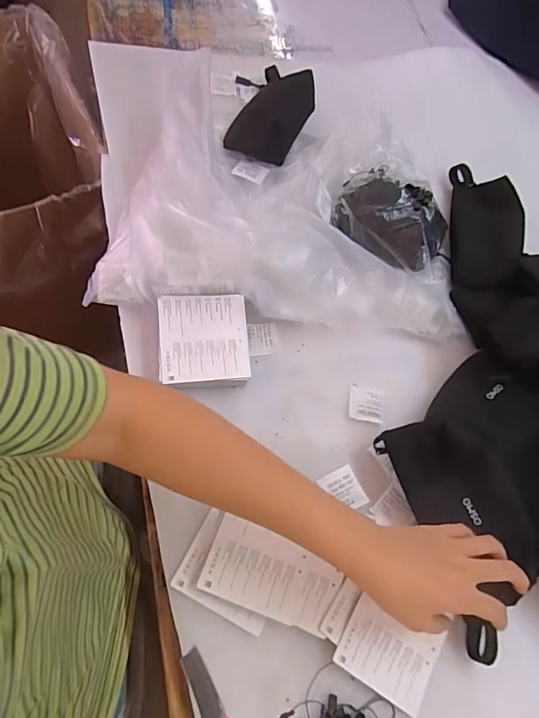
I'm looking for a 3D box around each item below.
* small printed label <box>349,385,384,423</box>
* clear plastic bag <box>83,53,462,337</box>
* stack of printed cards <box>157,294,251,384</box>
[{"bbox_3d":[0.108,0.049,0.488,0.037,0.004,0.040,11,65,-5],"label":"small printed label"},{"bbox_3d":[0.025,-0.170,0.524,0.418,0.121,0.261,5,66,-6],"label":"clear plastic bag"},{"bbox_3d":[-0.070,-0.017,0.476,0.092,0.045,0.100,-4,65,-5],"label":"stack of printed cards"}]

